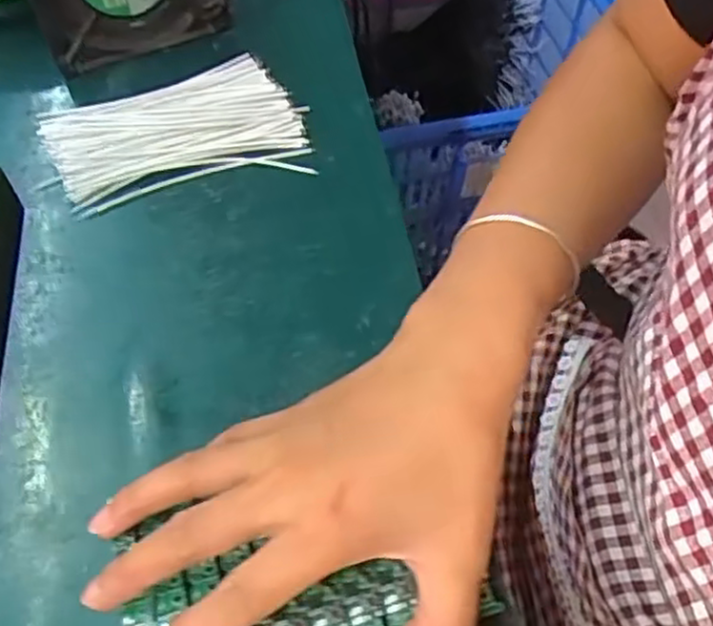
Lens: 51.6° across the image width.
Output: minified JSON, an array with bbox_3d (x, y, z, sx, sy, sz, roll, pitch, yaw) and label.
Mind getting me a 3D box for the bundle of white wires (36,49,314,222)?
[{"bbox_3d":[-0.113,-0.115,0.459,0.155,0.015,0.099,-10,58,-9],"label":"bundle of white wires"}]

